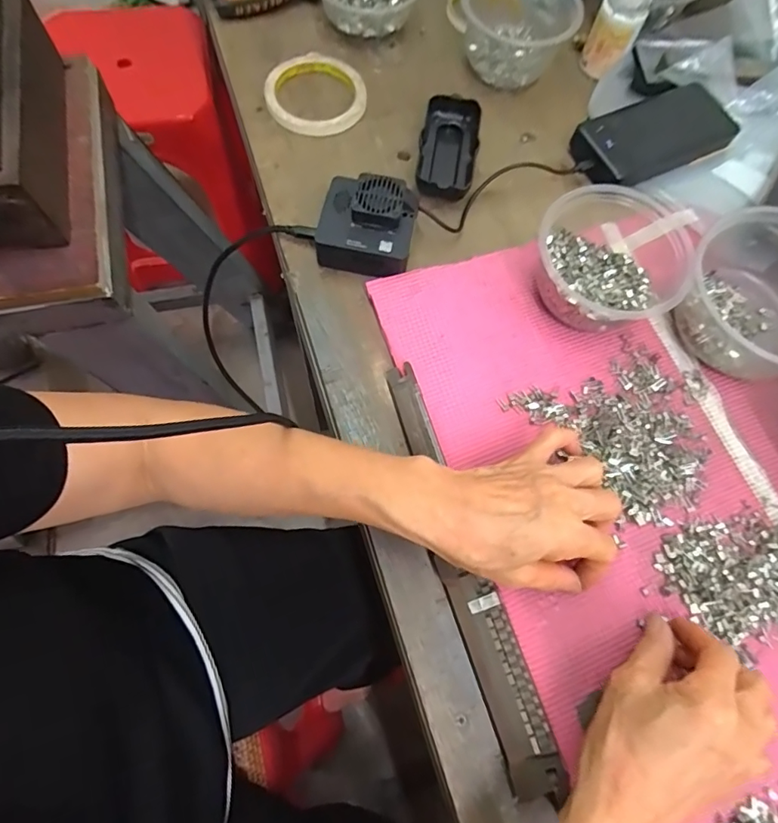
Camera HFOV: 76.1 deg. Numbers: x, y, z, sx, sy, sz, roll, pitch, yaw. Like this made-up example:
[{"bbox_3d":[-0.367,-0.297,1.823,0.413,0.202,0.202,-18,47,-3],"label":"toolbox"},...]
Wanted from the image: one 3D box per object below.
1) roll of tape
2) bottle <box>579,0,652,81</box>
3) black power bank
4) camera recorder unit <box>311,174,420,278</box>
[{"bbox_3d":[-0.072,-0.316,0.492,0.096,0.012,0.094,1,70,-2],"label":"roll of tape"},{"bbox_3d":[0.227,-0.384,0.494,0.042,0.074,0.049,23,71,6],"label":"bottle"},{"bbox_3d":[0.254,-0.268,0.482,0.164,0.023,0.072,-24,73,-10],"label":"black power bank"},{"bbox_3d":[-0.019,-0.161,0.425,0.079,0.041,0.075,11,70,2],"label":"camera recorder unit"}]

